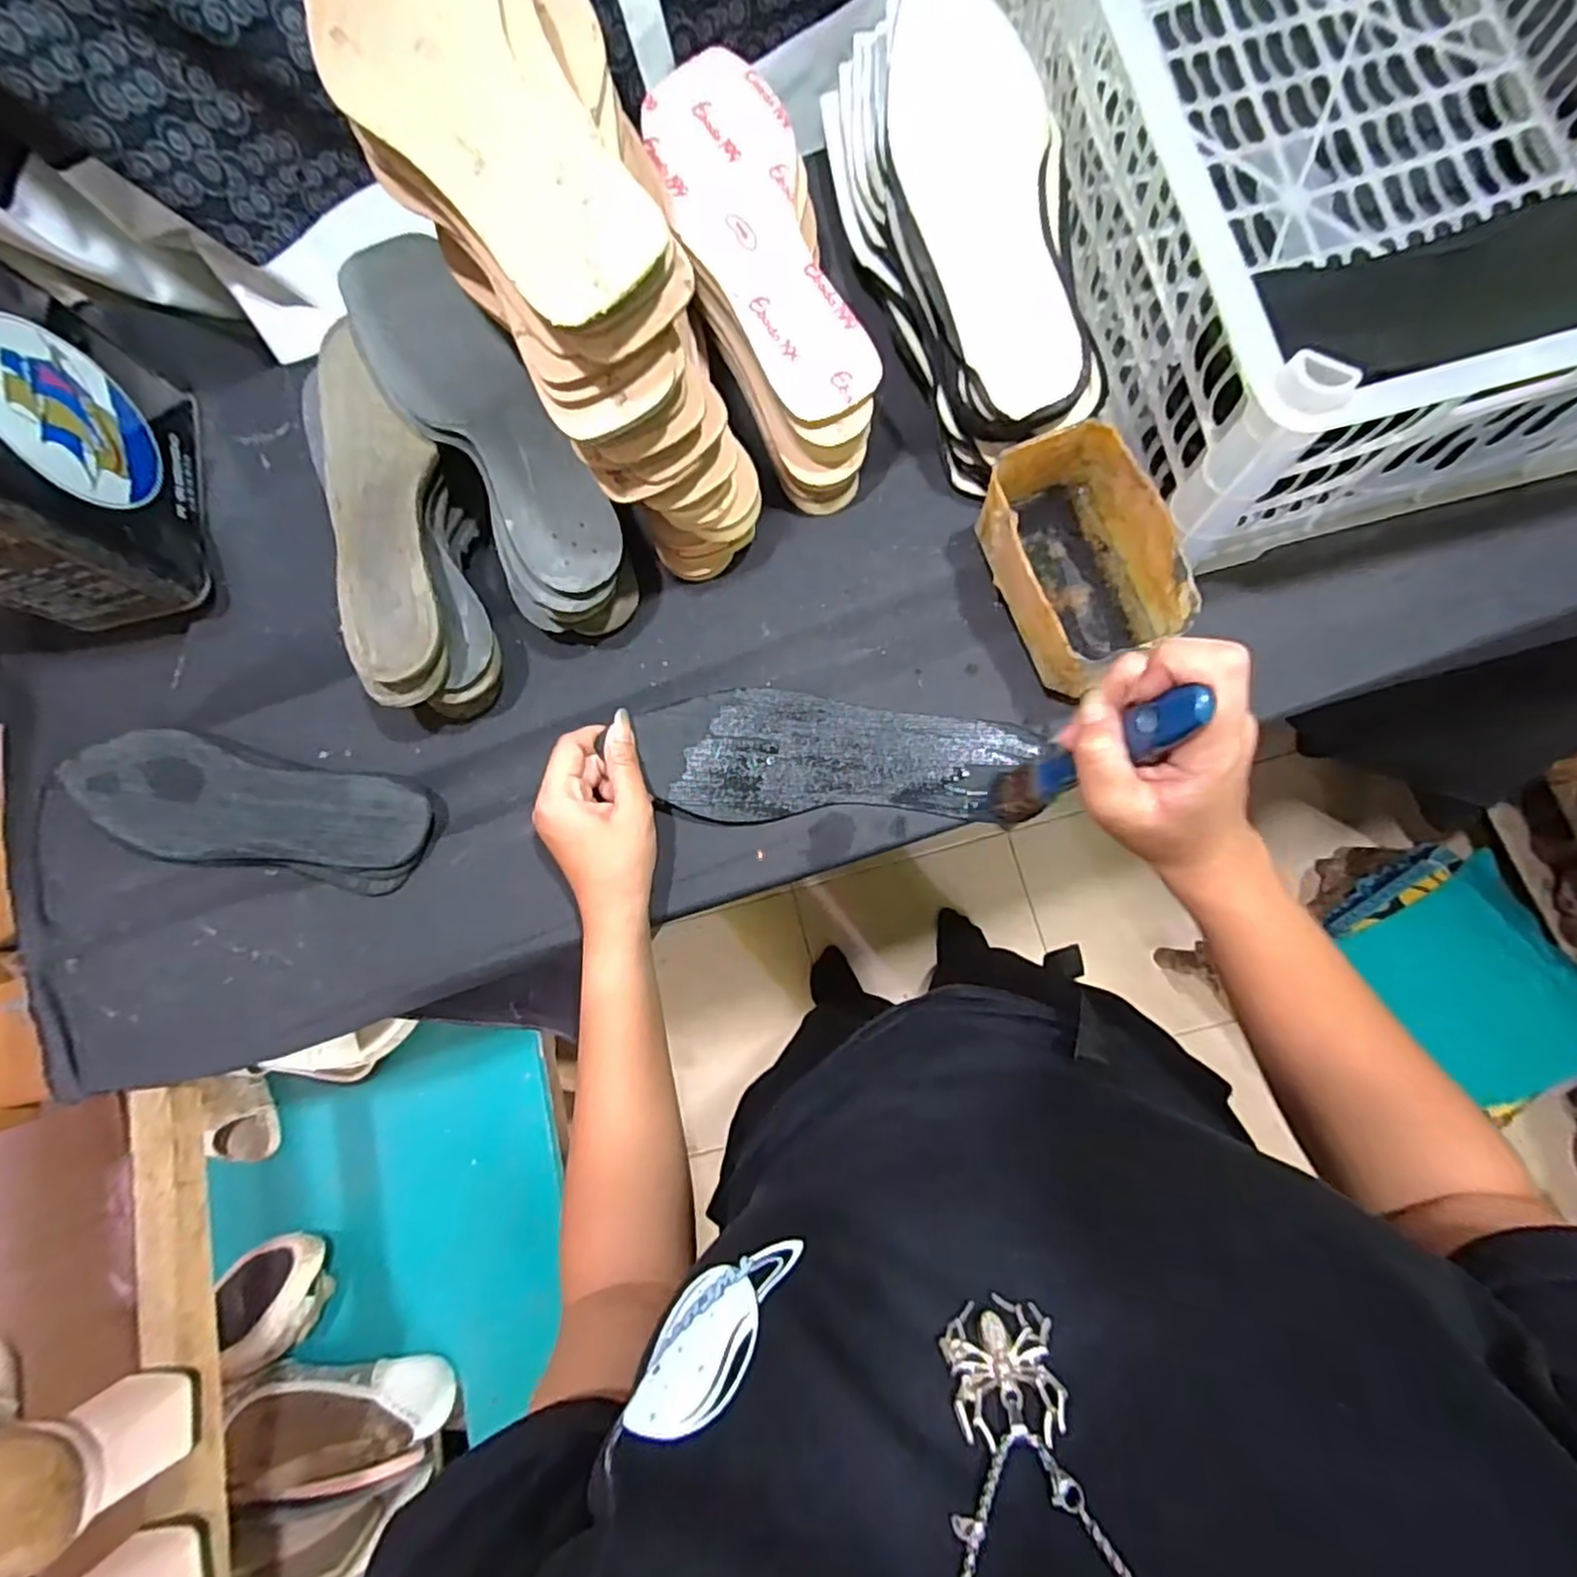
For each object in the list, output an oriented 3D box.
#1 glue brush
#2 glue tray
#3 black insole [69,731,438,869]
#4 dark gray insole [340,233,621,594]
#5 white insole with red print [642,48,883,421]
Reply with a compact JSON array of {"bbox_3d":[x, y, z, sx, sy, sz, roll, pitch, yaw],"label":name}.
[{"bbox_3d":[0.128,-0.008,0.315,0.011,0.159,0.025,-23,81,-13],"label":"glue brush"},{"bbox_3d":[0.159,-0.121,0.386,0.073,0.070,0.126,-20,82,4],"label":"glue tray"},{"bbox_3d":[-0.348,0.011,0.442,0.251,0.020,0.071,9,85,7],"label":"black insole"},{"bbox_3d":[-0.173,-0.217,0.400,0.071,0.024,0.236,-39,78,-1],"label":"dark gray insole"},{"bbox_3d":[-0.020,-0.320,0.401,0.077,0.007,0.239,-20,78,3],"label":"white insole with red print"}]

